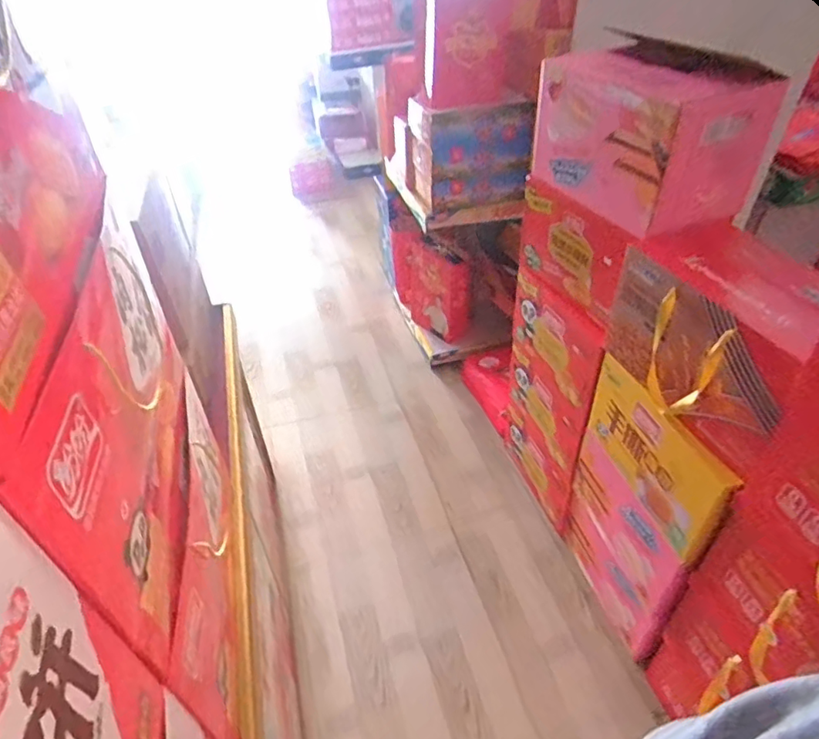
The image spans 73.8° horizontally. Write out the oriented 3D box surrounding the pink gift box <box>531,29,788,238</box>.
[{"bbox_3d":[0.461,-0.479,1.111,0.243,0.245,0.428,-13,42,-13],"label":"pink gift box"}]

